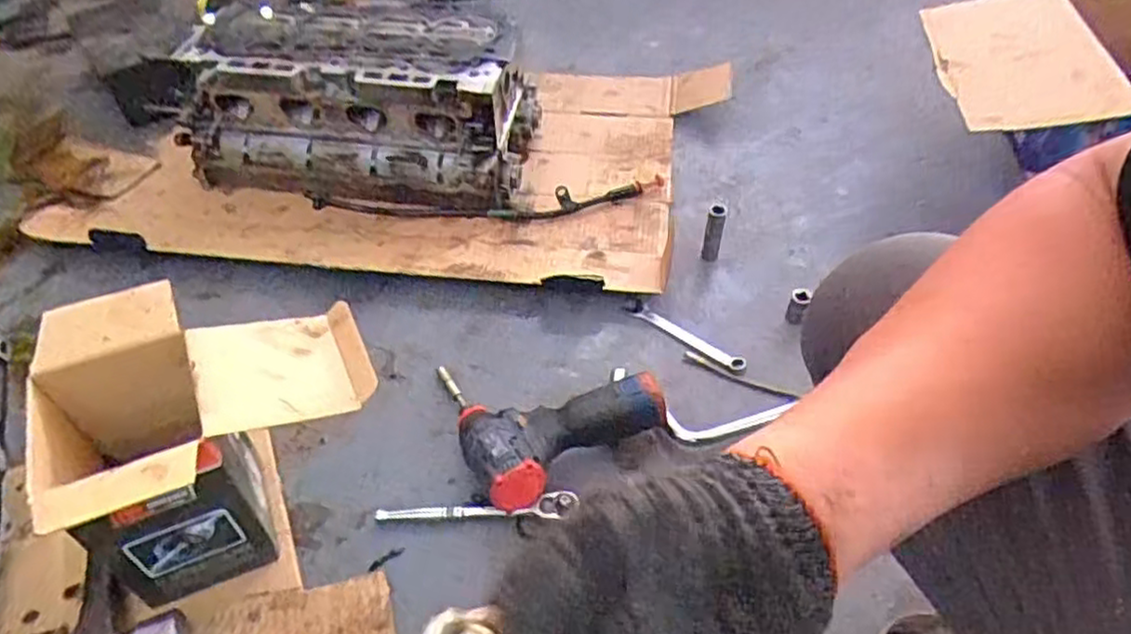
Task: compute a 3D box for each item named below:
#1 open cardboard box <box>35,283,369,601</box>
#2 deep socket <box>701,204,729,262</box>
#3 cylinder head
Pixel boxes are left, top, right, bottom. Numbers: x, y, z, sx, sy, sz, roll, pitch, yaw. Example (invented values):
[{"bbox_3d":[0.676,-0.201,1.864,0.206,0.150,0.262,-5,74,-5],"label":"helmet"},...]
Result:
[{"bbox_3d":[-0.299,0.102,0.641,0.251,0.213,0.205,-30,55,-25],"label":"open cardboard box"},{"bbox_3d":[0.191,-0.111,0.930,0.022,0.079,0.028,13,49,10],"label":"deep socket"},{"bbox_3d":[-0.292,-0.287,1.015,0.471,0.171,0.214,5,48,3],"label":"cylinder head"}]

